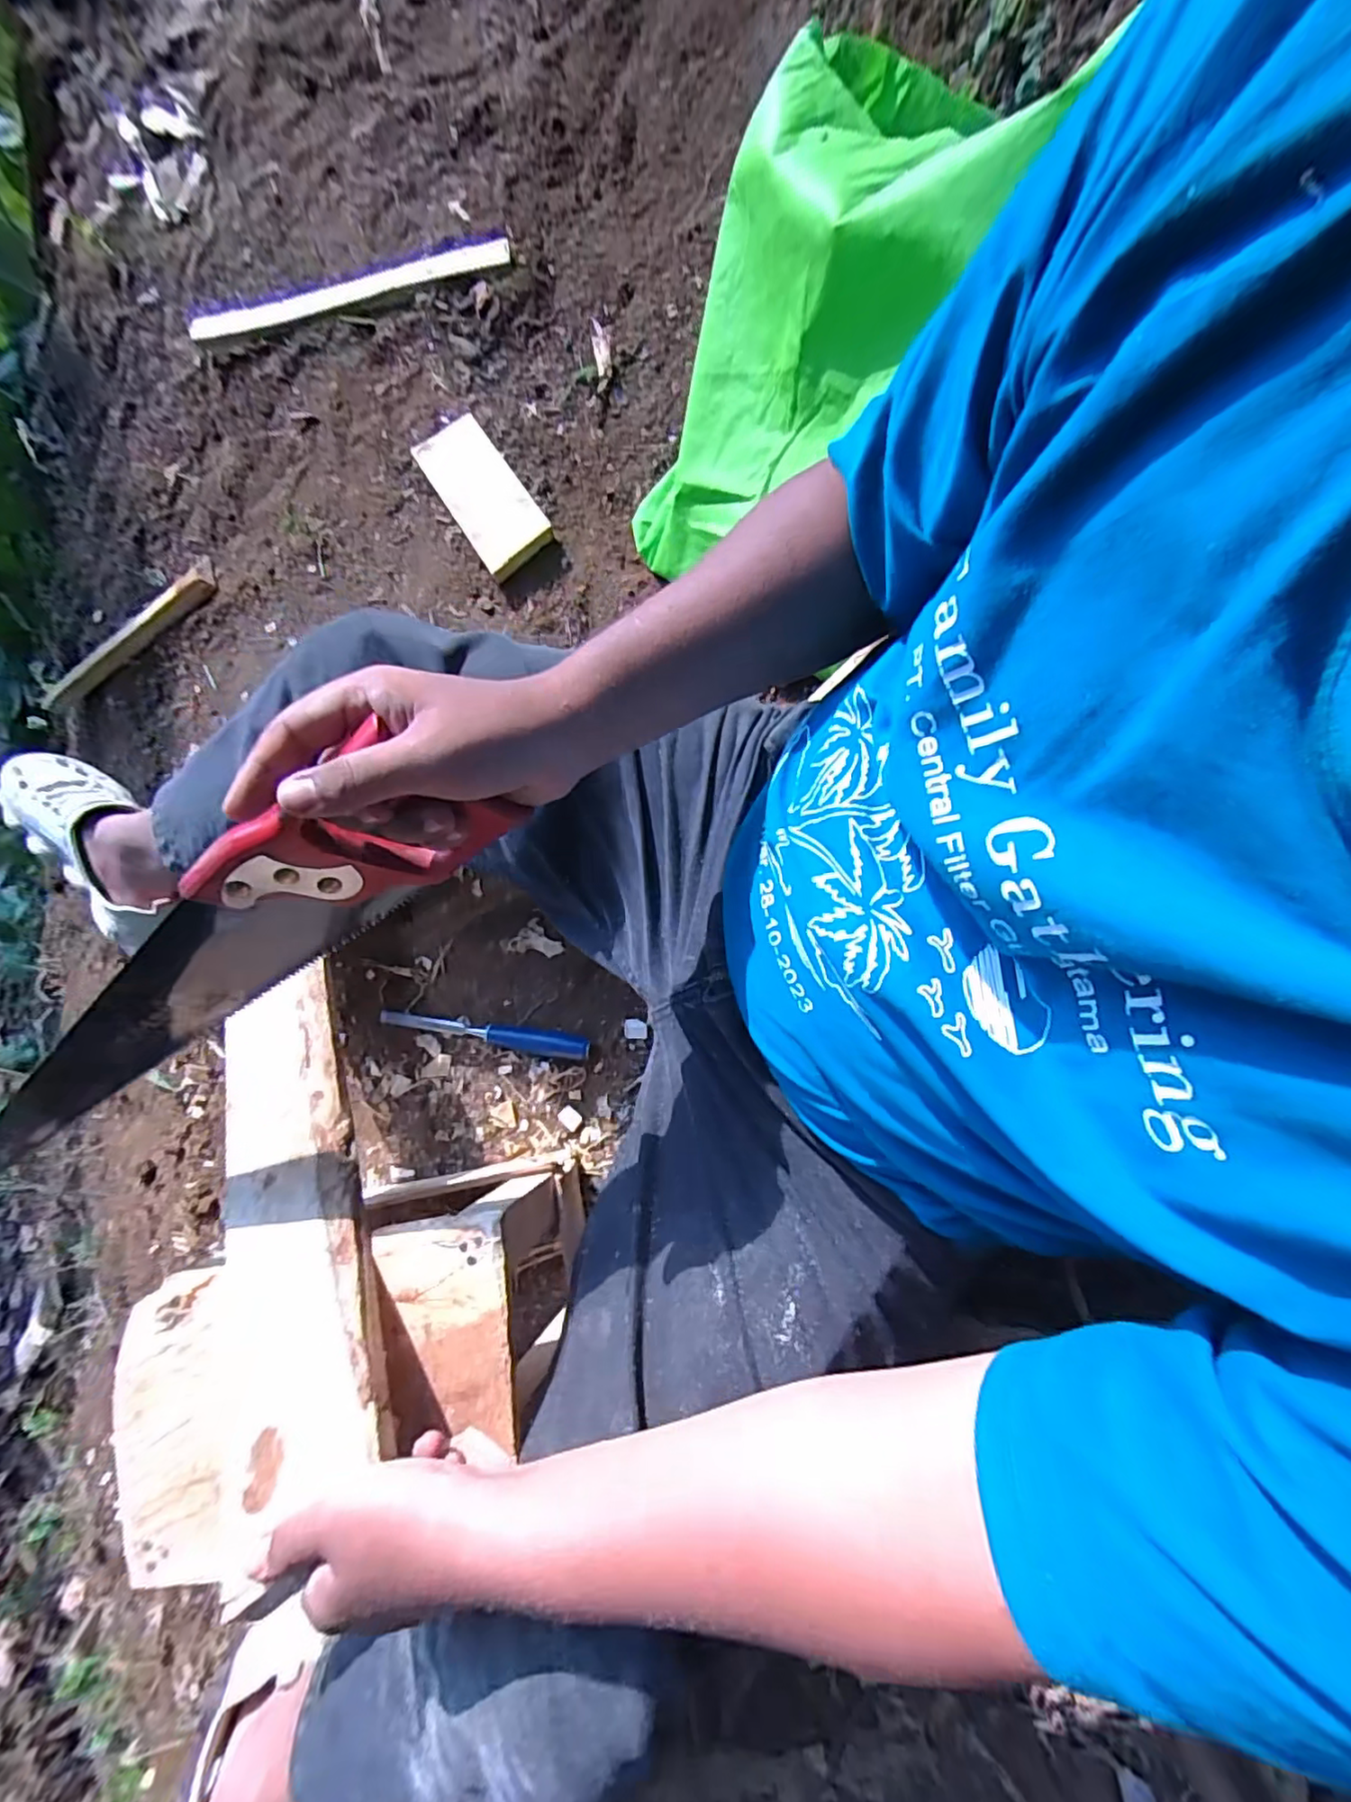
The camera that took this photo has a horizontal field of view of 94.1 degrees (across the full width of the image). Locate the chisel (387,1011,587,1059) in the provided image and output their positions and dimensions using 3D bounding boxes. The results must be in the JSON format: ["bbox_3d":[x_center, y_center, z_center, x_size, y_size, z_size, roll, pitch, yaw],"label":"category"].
[{"bbox_3d":[-0.193,0.131,0.624,0.216,0.027,0.024,9,73,1],"label":"chisel"}]

